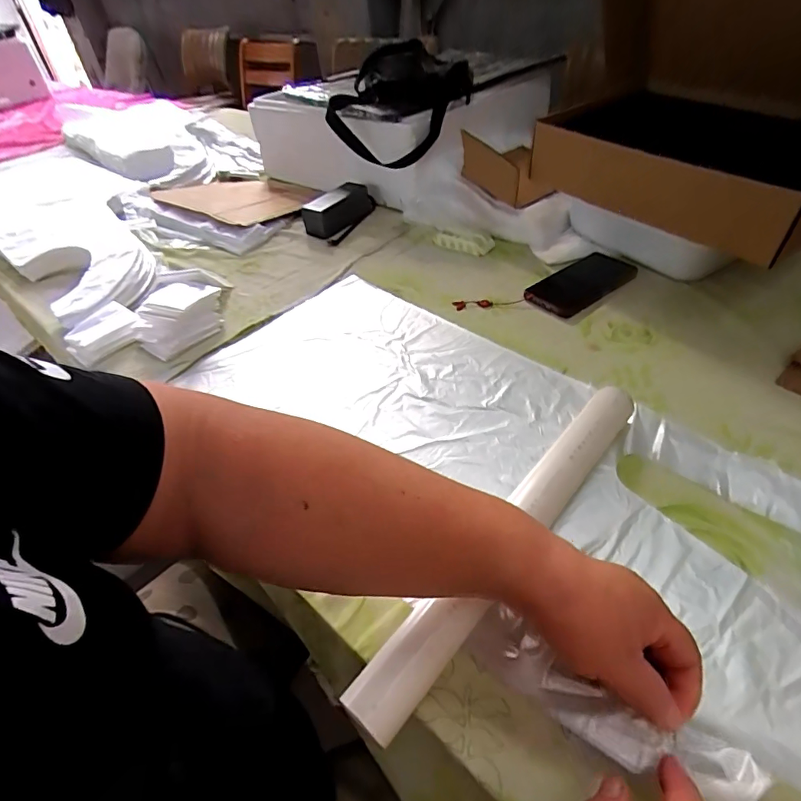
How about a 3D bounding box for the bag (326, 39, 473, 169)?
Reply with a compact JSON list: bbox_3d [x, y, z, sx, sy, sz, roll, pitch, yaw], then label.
[{"bbox_3d":[-0.004,-0.534,0.844,0.265,0.172,0.187,5,45,12],"label":"bag"}]

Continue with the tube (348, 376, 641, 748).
[{"bbox_3d":[0.095,0.104,0.376,0.036,0.040,0.354,30,55,32],"label":"tube"}]

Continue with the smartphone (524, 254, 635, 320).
[{"bbox_3d":[0.261,-0.172,0.677,0.171,0.013,0.079,-32,49,-23],"label":"smartphone"}]

